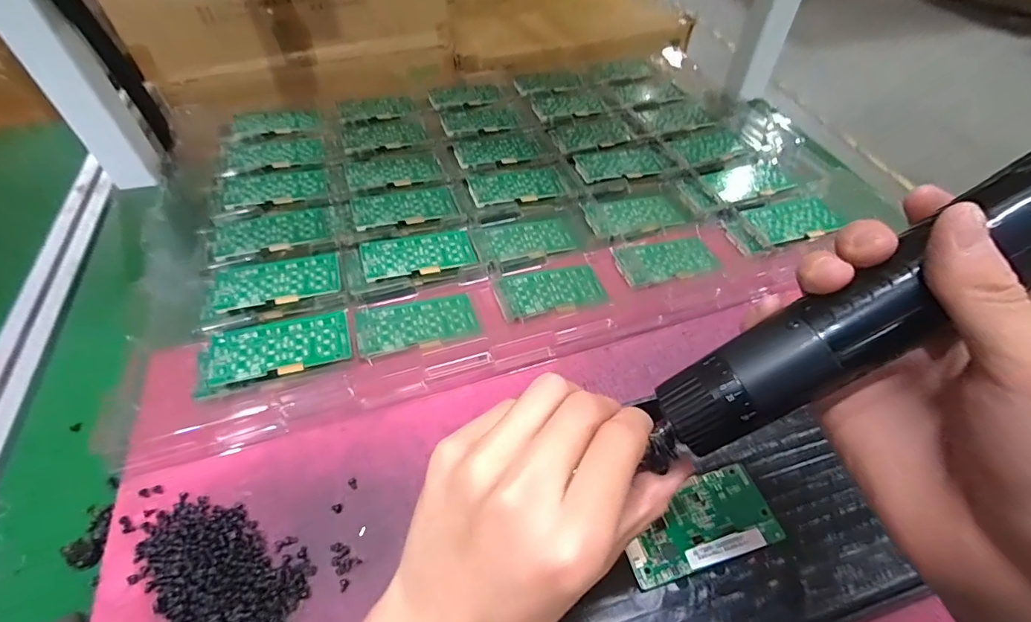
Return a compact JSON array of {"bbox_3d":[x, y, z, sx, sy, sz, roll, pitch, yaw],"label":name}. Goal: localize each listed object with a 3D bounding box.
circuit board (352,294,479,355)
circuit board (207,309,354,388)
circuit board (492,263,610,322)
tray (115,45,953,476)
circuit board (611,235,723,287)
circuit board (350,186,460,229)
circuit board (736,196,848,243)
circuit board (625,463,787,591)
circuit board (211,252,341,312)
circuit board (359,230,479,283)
[{"bbox_3d":[-0.079,0.010,0.385,0.093,0.004,0.050,-9,49,-17],"label":"circuit board"},{"bbox_3d":[-0.174,0.026,0.354,0.095,0.012,0.048,-16,53,-11],"label":"circuit board"},{"bbox_3d":[0.031,-0.019,0.410,0.093,0.010,0.048,-16,53,-11],"label":"circuit board"},{"bbox_3d":[0.008,-0.152,0.505,0.690,0.026,0.451,-15,53,-10],"label":"tray"},{"bbox_3d":[0.141,-0.050,0.434,0.095,0.007,0.055,-11,52,-7],"label":"circuit board"},{"bbox_3d":[-0.110,-0.104,0.471,0.097,0.004,0.049,-10,51,-15],"label":"circuit board"},{"bbox_3d":[0.270,-0.090,0.461,0.094,0.011,0.055,-20,54,-14],"label":"circuit board"},{"bbox_3d":[0.110,0.128,0.289,0.094,0.009,0.047,-14,53,-10],"label":"circuit board"},{"bbox_3d":[-0.200,-0.027,0.400,0.095,0.007,0.049,-14,53,-9],"label":"circuit board"},{"bbox_3d":[-0.087,-0.052,0.428,0.098,0.004,0.050,-9,50,-15],"label":"circuit board"}]

